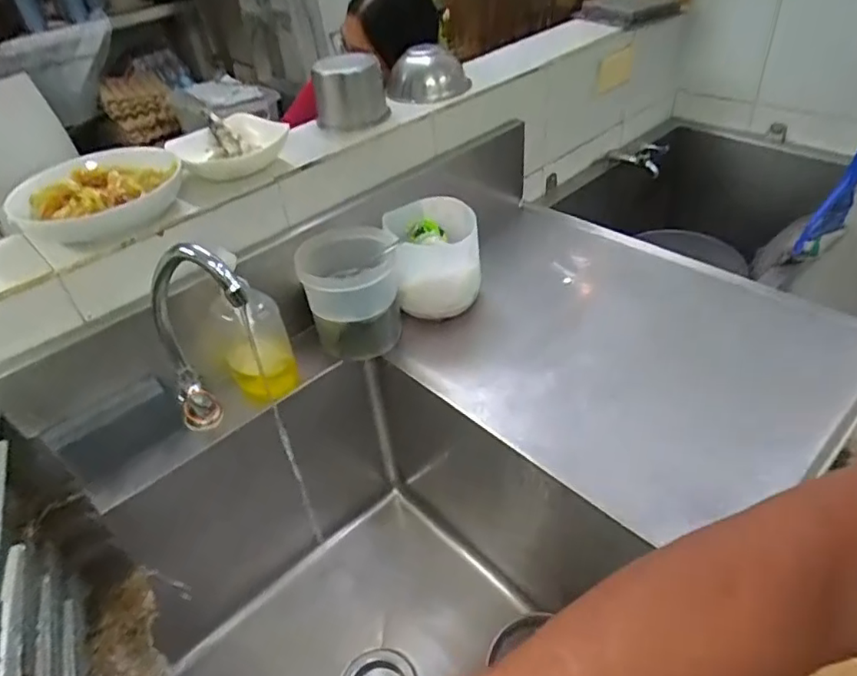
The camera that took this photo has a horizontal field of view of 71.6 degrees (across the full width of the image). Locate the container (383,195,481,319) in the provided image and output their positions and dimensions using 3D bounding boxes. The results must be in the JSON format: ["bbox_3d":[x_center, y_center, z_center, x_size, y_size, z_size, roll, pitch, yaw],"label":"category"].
[{"bbox_3d":[0.013,-0.124,0.932,0.133,0.145,0.148,-10,40,-4],"label":"container"}]

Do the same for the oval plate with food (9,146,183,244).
[{"bbox_3d":[-0.416,-0.181,0.760,0.176,0.055,0.189,11,43,20],"label":"oval plate with food"}]

